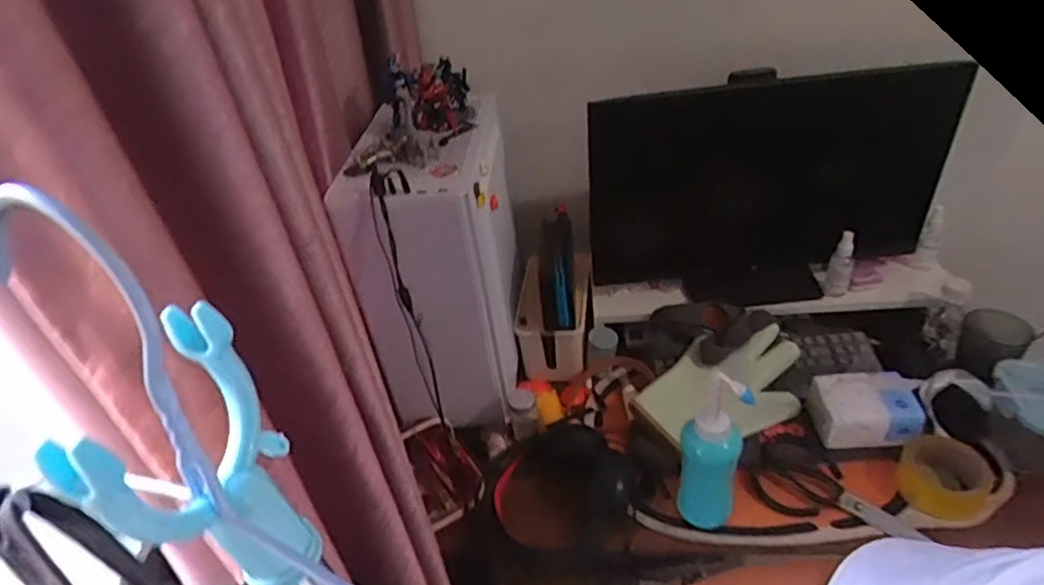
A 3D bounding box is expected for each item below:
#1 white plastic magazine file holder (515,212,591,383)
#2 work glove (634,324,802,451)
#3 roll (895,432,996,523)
[{"bbox_3d":[0.059,0.002,1.086,0.111,0.208,0.207,1,37,12],"label":"white plastic magazine file holder"},{"bbox_3d":[0.313,0.146,0.951,0.268,0.062,0.123,-17,37,-12],"label":"work glove"},{"bbox_3d":[0.569,0.240,0.846,0.102,0.061,0.110,-5,37,4],"label":"roll"}]

